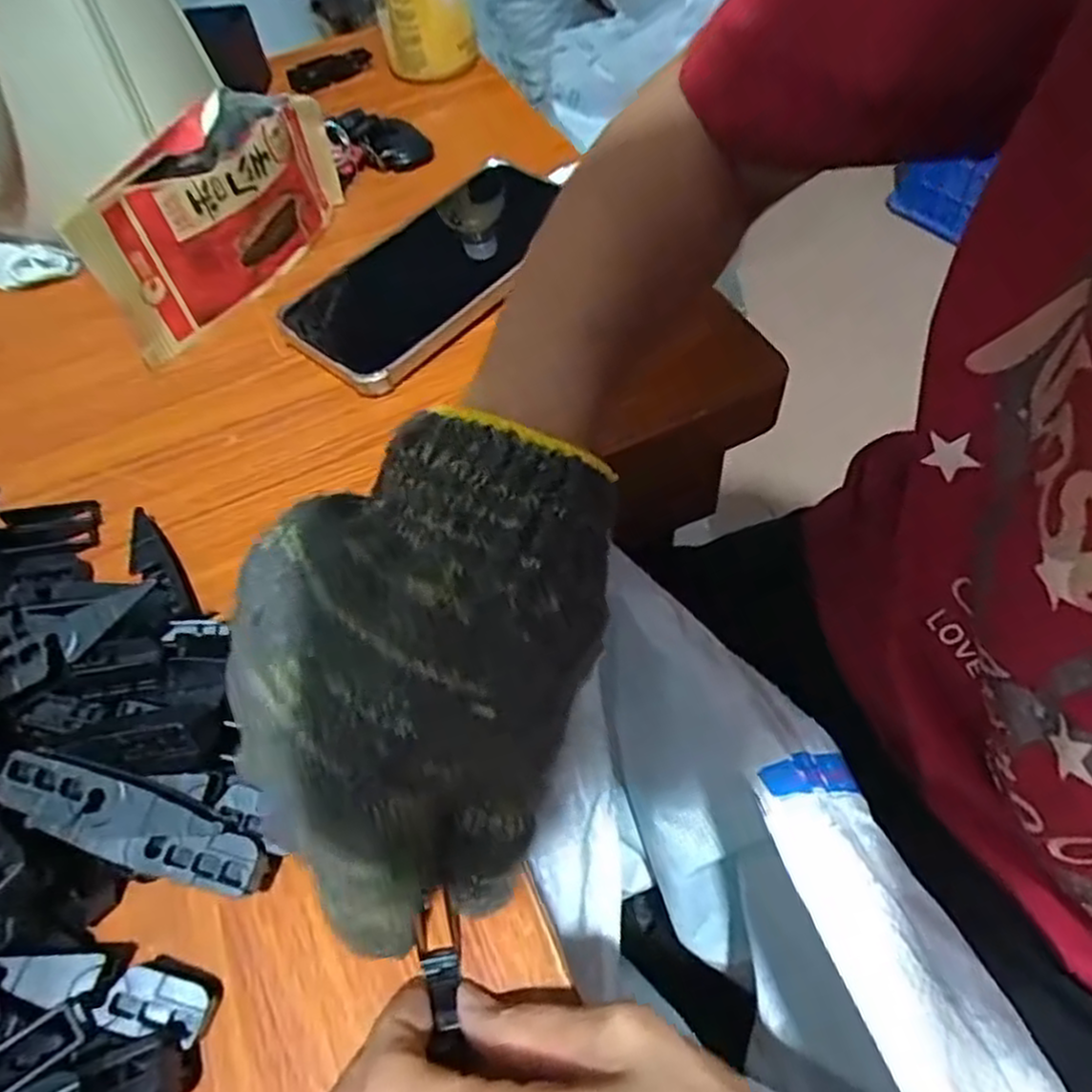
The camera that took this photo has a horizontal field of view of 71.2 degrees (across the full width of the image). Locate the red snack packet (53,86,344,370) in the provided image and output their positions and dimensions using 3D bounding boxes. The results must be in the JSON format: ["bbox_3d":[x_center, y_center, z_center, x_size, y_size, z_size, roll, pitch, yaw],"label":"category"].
[{"bbox_3d":[-0.165,-0.178,0.404,0.034,0.084,0.164,19,58,17],"label":"red snack packet"}]

